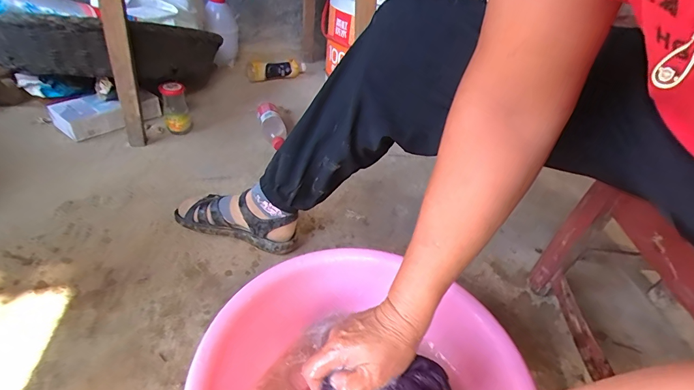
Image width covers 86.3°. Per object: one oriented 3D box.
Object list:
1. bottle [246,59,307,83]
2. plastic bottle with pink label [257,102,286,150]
[{"bbox_3d":[-0.246,-0.446,1.327,0.209,0.072,0.071,-21,45,-33],"label":"bottle"},{"bbox_3d":[-0.198,-0.176,0.993,0.061,0.061,0.200,-7,40,-19],"label":"plastic bottle with pink label"}]

